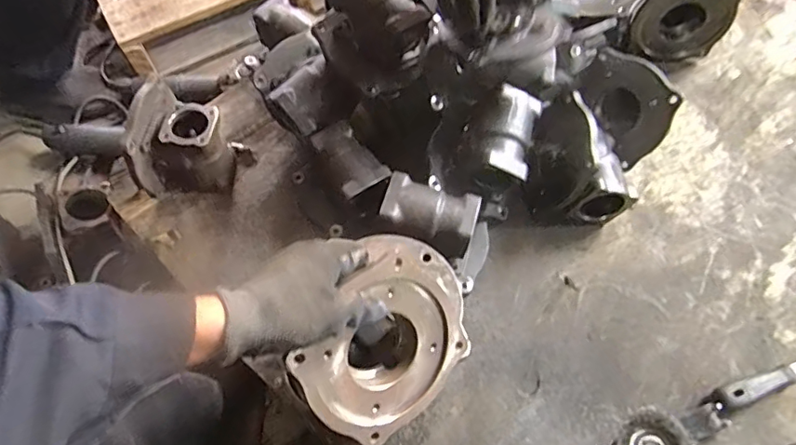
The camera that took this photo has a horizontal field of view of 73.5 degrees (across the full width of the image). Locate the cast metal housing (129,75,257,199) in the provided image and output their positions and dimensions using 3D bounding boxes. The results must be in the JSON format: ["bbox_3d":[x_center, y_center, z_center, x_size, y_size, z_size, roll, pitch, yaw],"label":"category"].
[{"bbox_3d":[-0.301,-0.102,0.768,0.104,0.151,0.130,12,61,6],"label":"cast metal housing"}]

